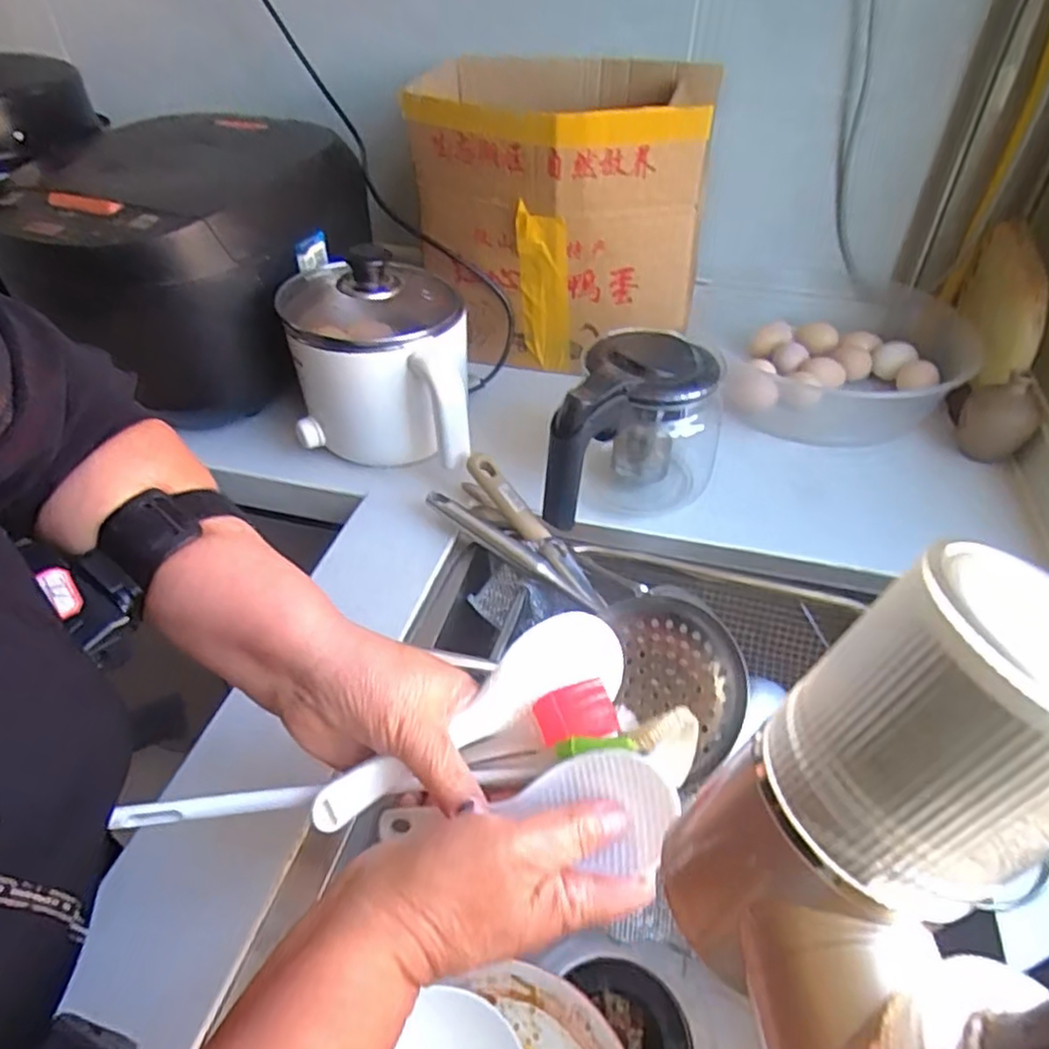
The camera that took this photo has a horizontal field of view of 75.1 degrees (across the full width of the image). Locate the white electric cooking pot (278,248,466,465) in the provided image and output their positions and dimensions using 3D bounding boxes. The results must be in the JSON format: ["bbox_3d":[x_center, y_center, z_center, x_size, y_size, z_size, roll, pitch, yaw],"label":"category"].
[{"bbox_3d":[-0.137,-0.152,0.632,0.163,0.154,0.196,-6,43,-6],"label":"white electric cooking pot"}]

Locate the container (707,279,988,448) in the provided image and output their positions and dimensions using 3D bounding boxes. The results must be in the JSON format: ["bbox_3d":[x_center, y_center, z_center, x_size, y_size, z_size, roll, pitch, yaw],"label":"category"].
[{"bbox_3d":[0.328,-0.186,0.744,0.222,0.077,0.234,16,45,16],"label":"container"}]

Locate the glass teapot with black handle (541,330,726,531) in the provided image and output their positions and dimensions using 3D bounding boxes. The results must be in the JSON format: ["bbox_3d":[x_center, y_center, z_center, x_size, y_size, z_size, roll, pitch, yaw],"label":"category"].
[{"bbox_3d":[0.092,-0.070,0.577,0.110,0.137,0.159,22,47,22],"label":"glass teapot with black handle"}]

